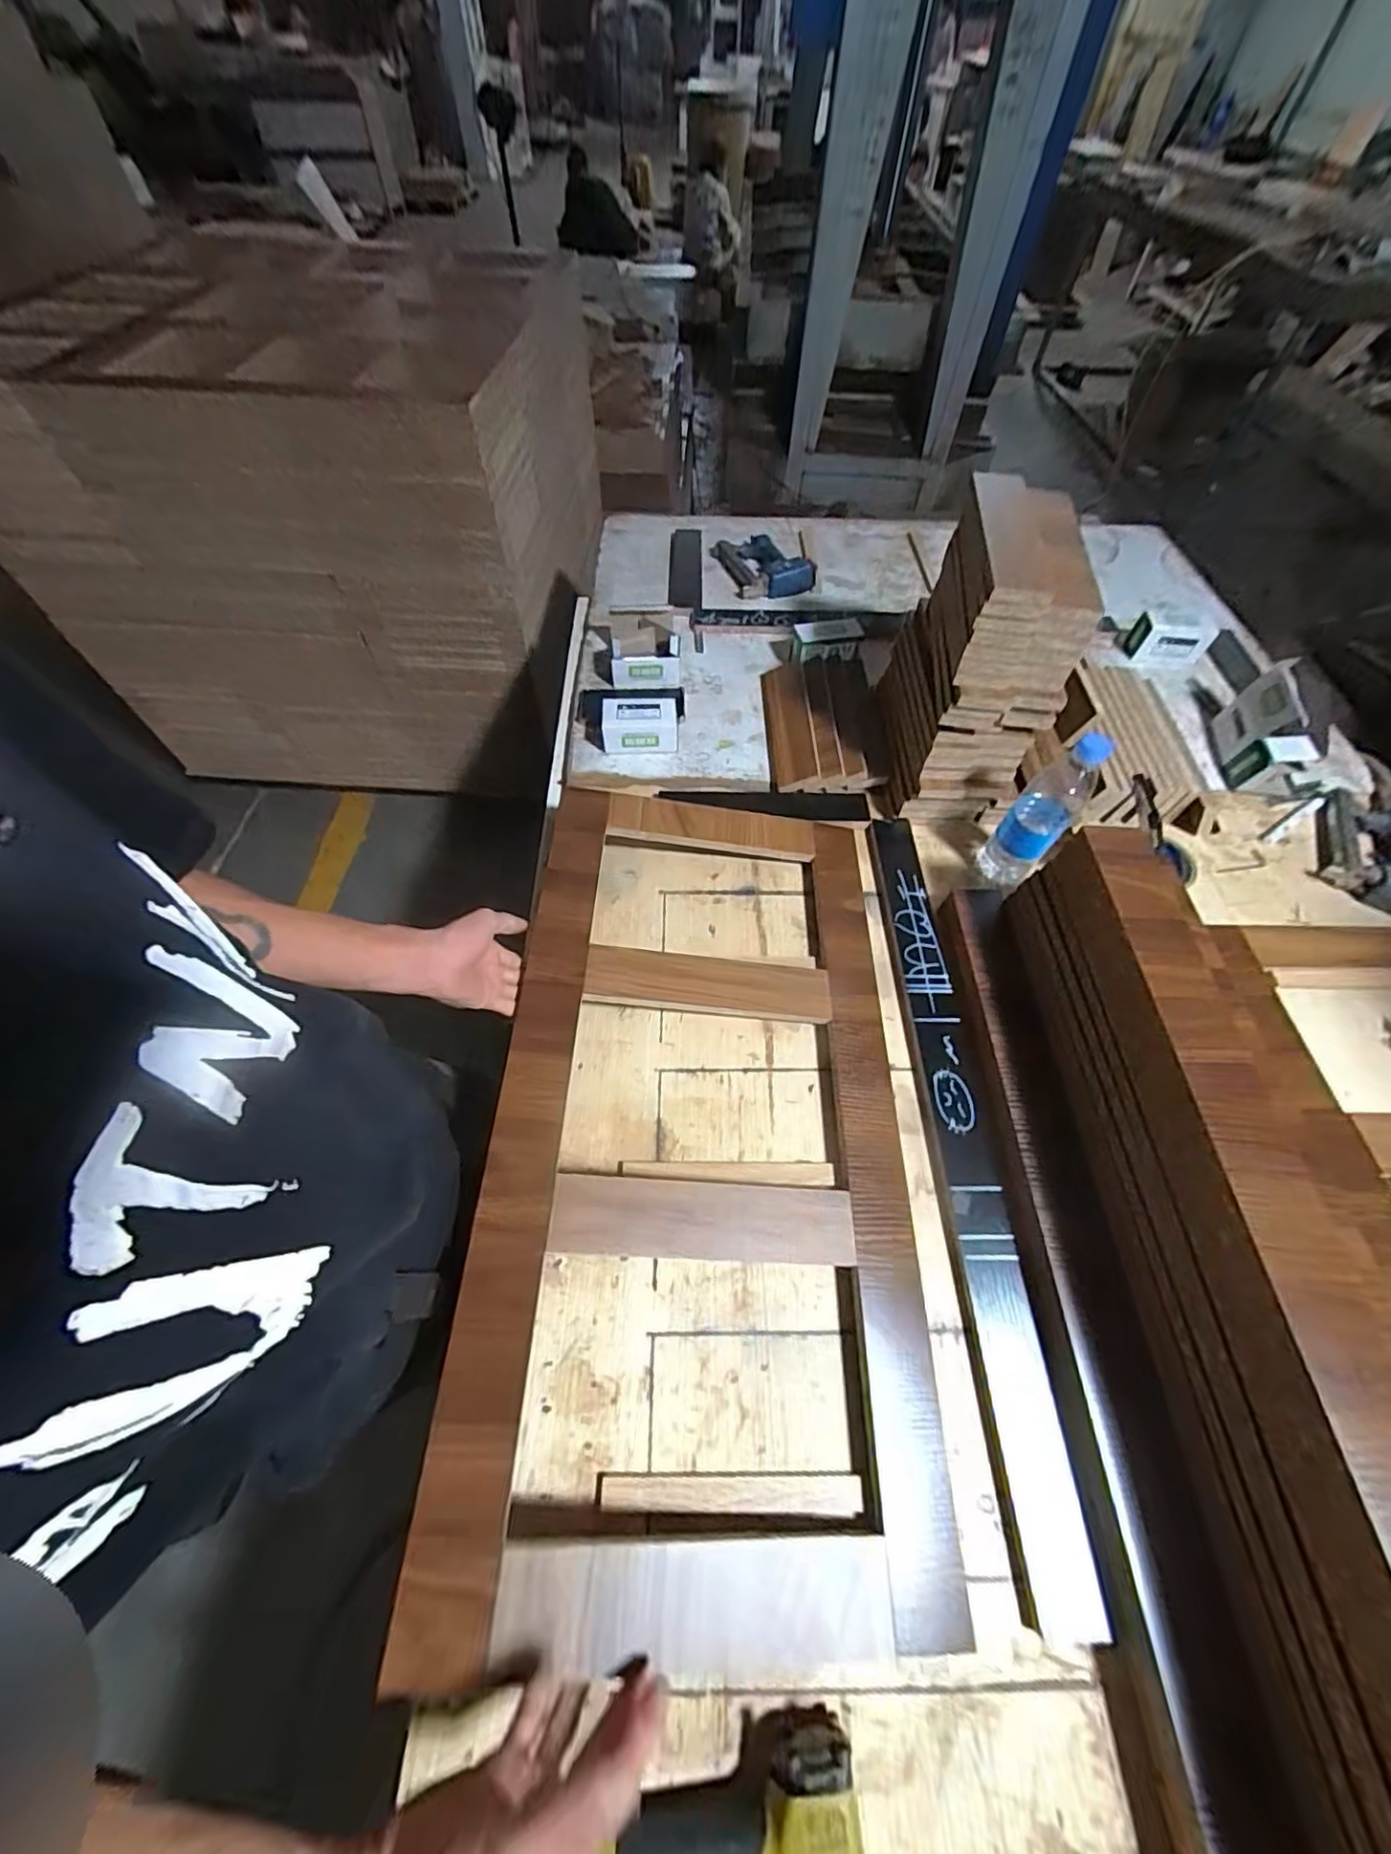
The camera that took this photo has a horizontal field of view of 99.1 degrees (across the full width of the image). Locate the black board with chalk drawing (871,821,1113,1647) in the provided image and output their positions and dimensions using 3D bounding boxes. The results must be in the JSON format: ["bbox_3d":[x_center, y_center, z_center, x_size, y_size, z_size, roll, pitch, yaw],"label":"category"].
[{"bbox_3d":[0.268,0.178,0.616,0.056,0.020,0.751,0,58,-1],"label":"black board with chalk drawing"}]

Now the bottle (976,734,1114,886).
[{"bbox_3d":[0.415,-0.137,0.713,0.066,0.210,0.061,37,64,20],"label":"bottle"}]

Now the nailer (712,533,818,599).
[{"bbox_3d":[0.122,-0.712,1.143,0.142,0.053,0.221,-18,60,-12],"label":"nailer"}]

